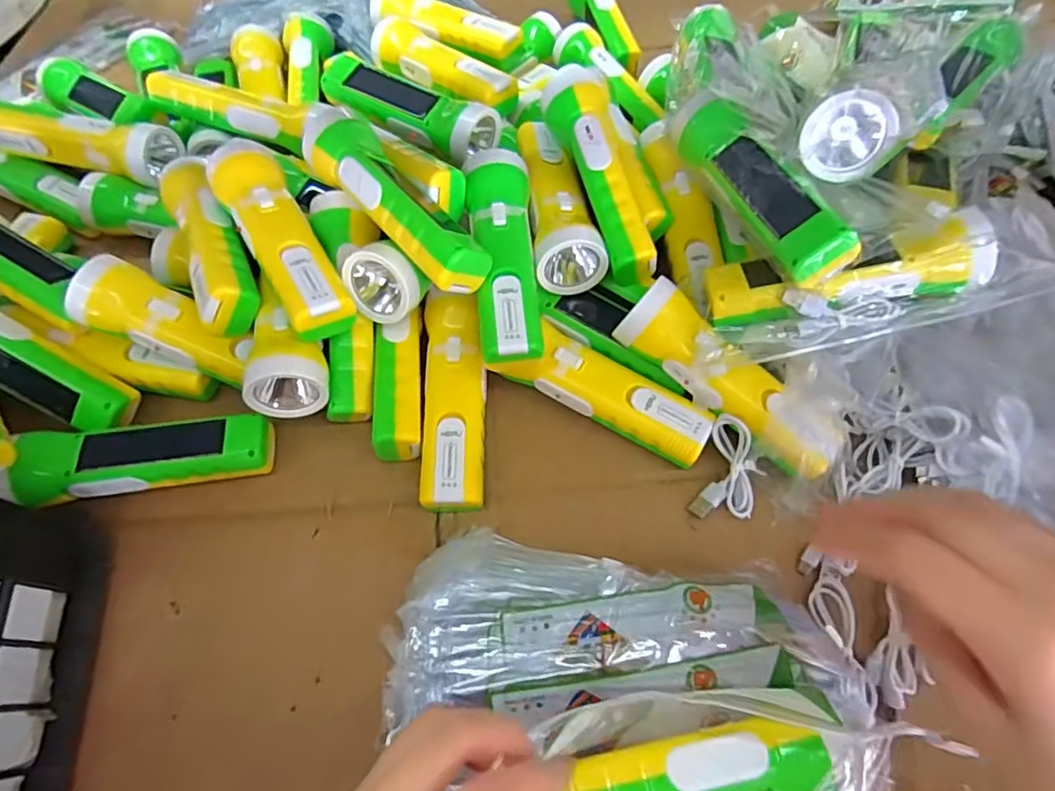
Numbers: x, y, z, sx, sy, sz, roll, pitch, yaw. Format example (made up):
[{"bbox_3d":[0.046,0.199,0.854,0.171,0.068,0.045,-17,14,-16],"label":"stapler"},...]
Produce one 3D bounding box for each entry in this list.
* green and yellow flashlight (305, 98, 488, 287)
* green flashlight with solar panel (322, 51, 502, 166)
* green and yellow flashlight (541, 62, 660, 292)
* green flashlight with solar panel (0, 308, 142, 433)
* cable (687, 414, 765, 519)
[{"bbox_3d":[-0.094,-0.140,0.404,0.053,0.046,0.176,-38,67,-18],"label":"green and yellow flashlight"},{"bbox_3d":[-0.105,-0.248,0.509,0.175,0.053,0.060,28,65,15],"label":"green flashlight with solar panel"},{"bbox_3d":[0.057,-0.168,0.442,0.050,0.043,0.177,-14,74,-5],"label":"green and yellow flashlight"},{"bbox_3d":[-0.364,-0.029,0.408,0.168,0.046,0.049,33,65,-9],"label":"green flashlight with solar panel"},{"bbox_3d":[0.138,0.050,0.395,0.041,0.023,0.068,10,87,8],"label":"cable"}]

